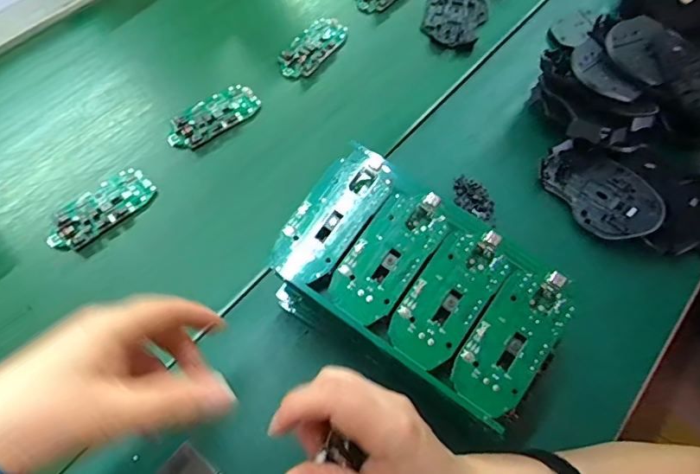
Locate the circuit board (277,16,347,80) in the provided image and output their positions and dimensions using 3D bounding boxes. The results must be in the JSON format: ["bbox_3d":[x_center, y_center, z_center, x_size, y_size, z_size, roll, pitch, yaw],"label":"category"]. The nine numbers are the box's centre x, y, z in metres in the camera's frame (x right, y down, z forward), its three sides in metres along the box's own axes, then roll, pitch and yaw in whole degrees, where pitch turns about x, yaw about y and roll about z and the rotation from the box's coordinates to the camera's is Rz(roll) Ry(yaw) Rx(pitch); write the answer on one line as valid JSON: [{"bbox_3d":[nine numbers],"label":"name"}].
[{"bbox_3d":[-0.043,-0.221,0.579,0.047,0.014,0.099,31,64,12],"label":"circuit board"}]

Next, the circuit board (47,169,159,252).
[{"bbox_3d":[-0.232,-0.027,0.465,0.046,0.009,0.099,41,67,16],"label":"circuit board"}]

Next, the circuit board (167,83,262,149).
[{"bbox_3d":[-0.143,-0.127,0.523,0.098,0.012,0.046,-35,70,-20],"label":"circuit board"}]

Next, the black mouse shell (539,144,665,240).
[{"bbox_3d":[0.241,-0.047,0.483,0.075,0.022,0.117,-43,65,-3],"label":"black mouse shell"}]

